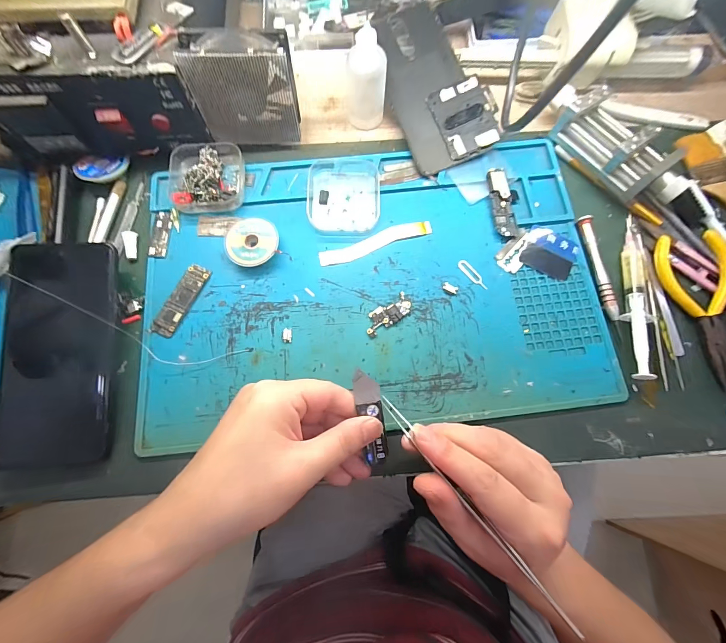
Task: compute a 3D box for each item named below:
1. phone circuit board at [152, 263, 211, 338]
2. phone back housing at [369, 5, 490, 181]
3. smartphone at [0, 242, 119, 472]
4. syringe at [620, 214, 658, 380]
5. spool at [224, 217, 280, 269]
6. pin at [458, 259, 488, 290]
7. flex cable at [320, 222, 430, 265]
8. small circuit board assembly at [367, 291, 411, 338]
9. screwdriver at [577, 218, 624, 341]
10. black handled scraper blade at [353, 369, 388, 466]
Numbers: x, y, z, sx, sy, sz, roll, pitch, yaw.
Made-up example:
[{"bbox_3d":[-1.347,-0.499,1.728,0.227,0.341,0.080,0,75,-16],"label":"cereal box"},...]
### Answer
[{"bbox_3d":[-0.151,-0.018,0.279,0.019,0.005,0.065,26,77,6],"label":"phone circuit board"},{"bbox_3d":[0.059,-0.222,0.318,0.067,0.007,0.163,-20,84,9],"label":"phone back housing"},{"bbox_3d":[-0.230,0.023,0.256,0.079,0.010,0.167,0,86,-4],"label":"smartphone"},{"bbox_3d":[0.227,-0.026,0.276,0.020,0.013,0.146,7,76,1],"label":"syringe"},{"bbox_3d":[-0.095,-0.067,0.289,0.043,0.011,0.043,0,76,0],"label":"spool"},{"bbox_3d":[0.095,-0.040,0.288,0.009,0.004,0.033,-38,79,-9],"label":"pin"},{"bbox_3d":[0.011,-0.070,0.295,0.102,0.004,0.017,-20,77,-5],"label":"flex cable"},{"bbox_3d":[0.020,-0.006,0.278,0.043,0.005,0.019,-32,78,-8],"label":"small circuit board assembly"},{"bbox_3d":[0.203,-0.040,0.285,0.009,0.006,0.107,-8,76,-2],"label":"screwdriver"},{"bbox_3d":[0.006,0.066,0.235,0.017,0.004,0.065,-12,88,-3],"label":"black handled scraper blade"}]

